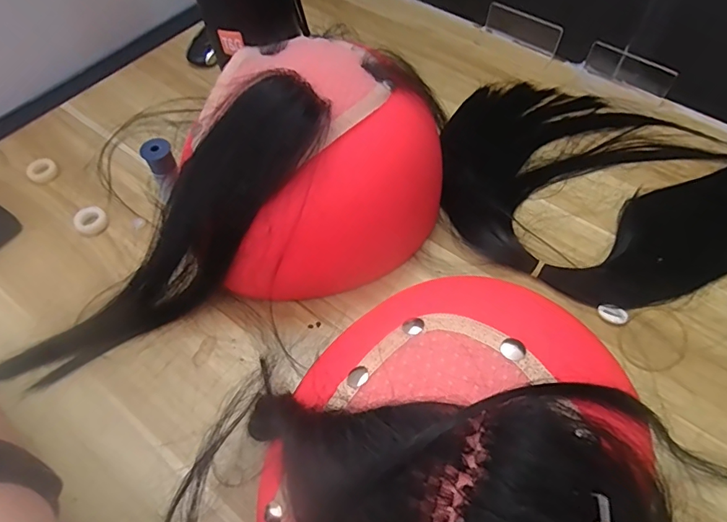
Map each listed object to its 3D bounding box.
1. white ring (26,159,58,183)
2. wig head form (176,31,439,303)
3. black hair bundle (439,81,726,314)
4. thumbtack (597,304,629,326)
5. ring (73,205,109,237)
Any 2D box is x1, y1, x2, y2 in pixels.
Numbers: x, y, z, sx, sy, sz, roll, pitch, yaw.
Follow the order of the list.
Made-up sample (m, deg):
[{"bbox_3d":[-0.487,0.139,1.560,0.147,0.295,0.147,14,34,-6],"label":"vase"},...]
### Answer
[{"bbox_3d":[-0.267,-0.074,0.393,0.022,0.011,0.022,0,58,0],"label":"white ring"},{"bbox_3d":[-0.030,-0.049,0.308,0.139,0.130,0.139,0,58,0],"label":"wig head form"},{"bbox_3d":[0.205,-0.057,0.382,0.290,0.010,0.218,24,61,15],"label":"black hair bundle"},{"bbox_3d":[0.173,0.037,0.327,0.020,0.004,0.013,25,61,15],"label":"thumbtack"},{"bbox_3d":[-0.211,-0.031,0.365,0.023,0.010,0.023,0,58,0],"label":"ring"}]

